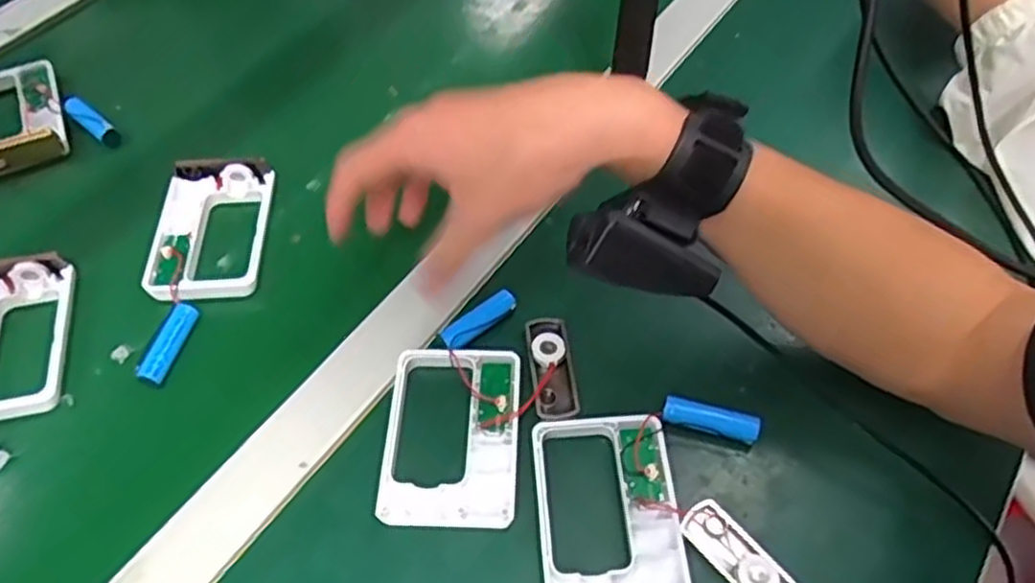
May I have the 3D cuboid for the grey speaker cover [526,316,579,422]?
[{"bbox_3d":[0.019,0.042,0.418,0.022,0.010,0.064,-7,57,0],"label":"grey speaker cover"}]

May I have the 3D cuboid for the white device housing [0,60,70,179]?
[{"bbox_3d":[-0.364,-0.124,0.540,0.070,0.017,0.098,-23,59,-10],"label":"white device housing"}]

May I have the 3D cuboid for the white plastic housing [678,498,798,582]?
[{"bbox_3d":[0.107,0.127,0.360,0.025,0.011,0.062,-39,63,-19],"label":"white plastic housing"}]

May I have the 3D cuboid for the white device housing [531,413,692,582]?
[{"bbox_3d":[0.044,0.107,0.371,0.067,0.011,0.095,-6,57,1],"label":"white device housing"}]

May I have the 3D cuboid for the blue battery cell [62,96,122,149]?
[{"bbox_3d":[-0.306,-0.122,0.542,0.056,0.013,0.014,34,66,23],"label":"blue battery cell"}]

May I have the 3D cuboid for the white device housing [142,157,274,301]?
[{"bbox_3d":[-0.194,-0.041,0.476,0.069,0.015,0.103,-7,57,0],"label":"white device housing"}]

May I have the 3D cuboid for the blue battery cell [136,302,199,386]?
[{"bbox_3d":[-0.198,0.029,0.431,0.013,0.012,0.051,10,59,11],"label":"blue battery cell"}]

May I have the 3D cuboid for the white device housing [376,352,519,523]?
[{"bbox_3d":[-0.034,0.073,0.391,0.067,0.009,0.094,-1,58,4],"label":"white device housing"}]

